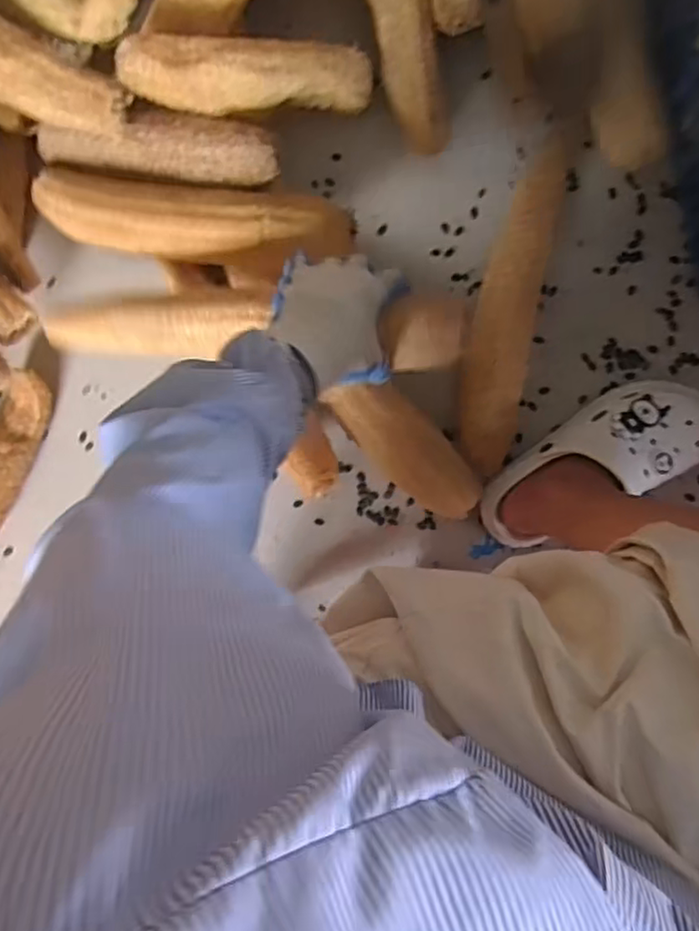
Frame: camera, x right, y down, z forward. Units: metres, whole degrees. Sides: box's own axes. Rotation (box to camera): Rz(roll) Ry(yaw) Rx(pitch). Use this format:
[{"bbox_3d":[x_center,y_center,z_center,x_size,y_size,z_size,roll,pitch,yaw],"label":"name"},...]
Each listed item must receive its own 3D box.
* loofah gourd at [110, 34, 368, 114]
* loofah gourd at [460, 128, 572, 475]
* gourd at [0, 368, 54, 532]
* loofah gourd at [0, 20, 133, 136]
[{"bbox_3d":[-0.092,-0.384,0.637,0.253,0.052,0.064,-10,95,-20],"label":"loofah gourd"},{"bbox_3d":[0.175,-0.174,0.709,0.073,0.064,0.365,10,96,3],"label":"loofah gourd"},{"bbox_3d":[-0.411,0.001,0.762,0.056,0.042,0.227,21,96,2],"label":"gourd"},{"bbox_3d":[-0.314,-0.379,0.614,0.202,0.050,0.071,20,96,-14],"label":"loofah gourd"}]

